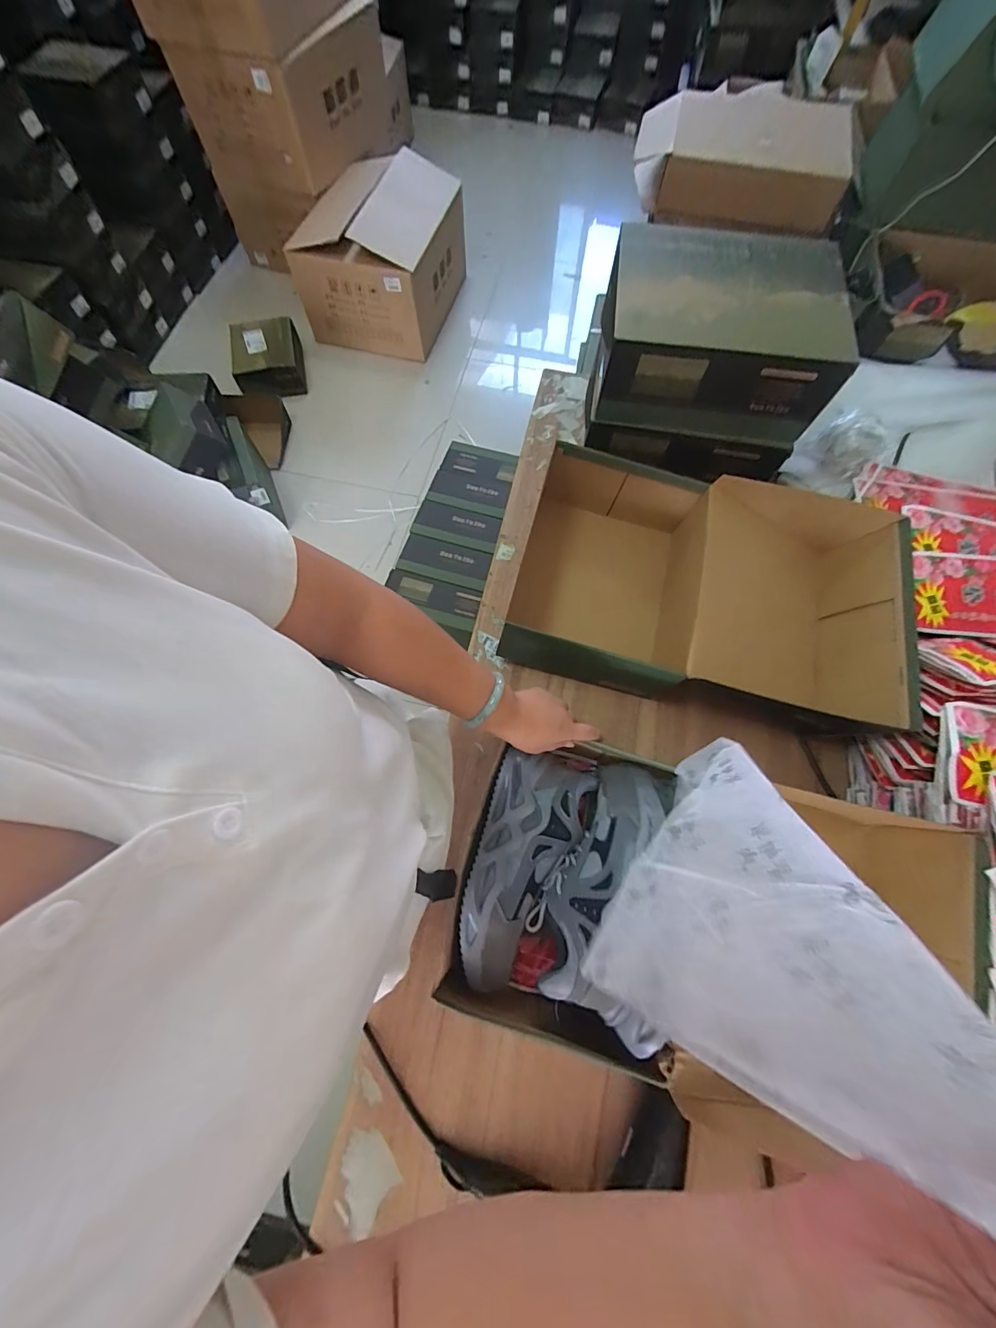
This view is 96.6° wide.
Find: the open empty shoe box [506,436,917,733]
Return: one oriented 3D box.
[{"bbox_3d":[0.304,-0.109,0.697,0.539,0.158,0.351,14,70,6],"label":"open empty shoe box"}]

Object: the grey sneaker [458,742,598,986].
[{"bbox_3d":[0.040,0.241,0.543,0.134,0.098,0.273,17,70,7],"label":"grey sneaker"}]

